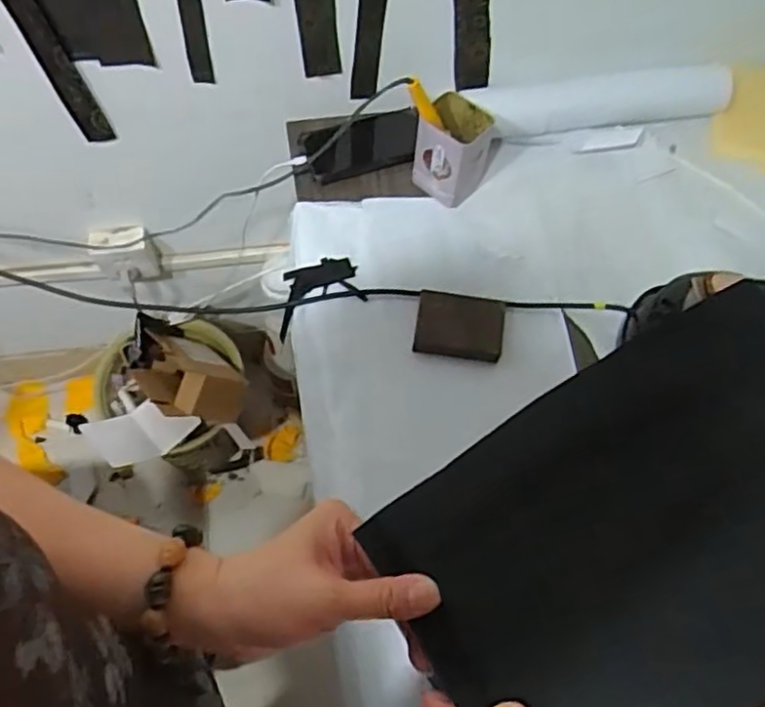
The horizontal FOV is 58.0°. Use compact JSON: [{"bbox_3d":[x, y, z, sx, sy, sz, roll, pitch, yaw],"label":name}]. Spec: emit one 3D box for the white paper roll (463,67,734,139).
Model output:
[{"bbox_3d":[0.281,-0.328,0.896,0.340,0.057,0.058,-7,66,-6],"label":"white paper roll"}]

